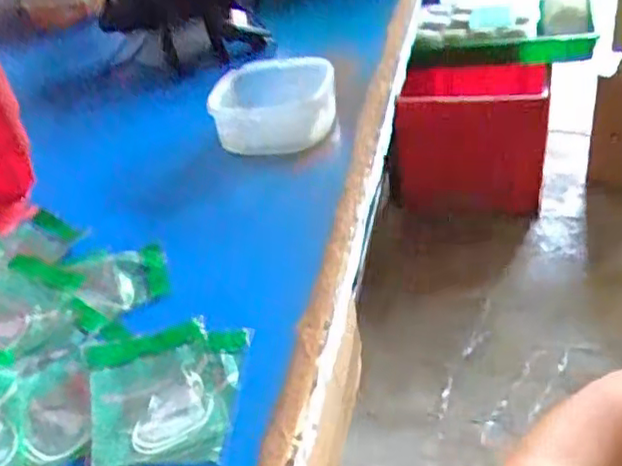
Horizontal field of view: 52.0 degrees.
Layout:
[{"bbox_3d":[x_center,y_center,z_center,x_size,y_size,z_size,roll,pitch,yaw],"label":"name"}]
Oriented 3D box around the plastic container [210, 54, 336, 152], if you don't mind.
[{"bbox_3d":[-0.055,-0.188,0.970,0.177,0.082,0.189,-4,37,11],"label":"plastic container"}]

